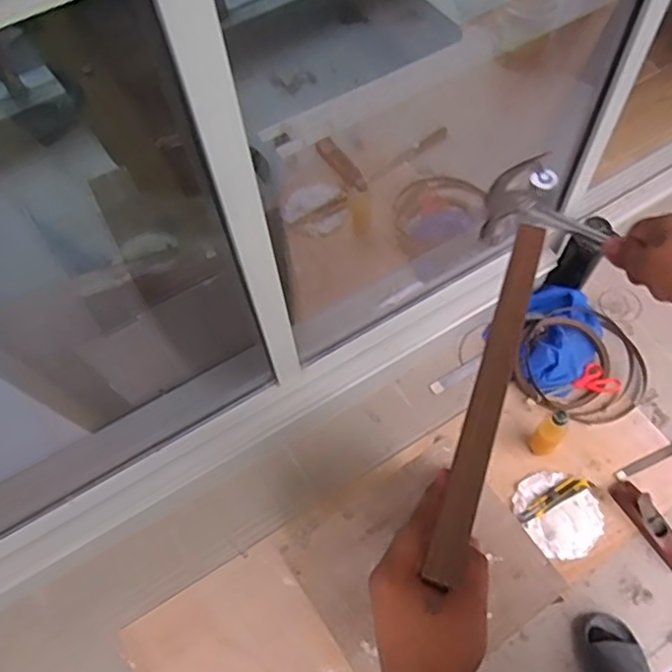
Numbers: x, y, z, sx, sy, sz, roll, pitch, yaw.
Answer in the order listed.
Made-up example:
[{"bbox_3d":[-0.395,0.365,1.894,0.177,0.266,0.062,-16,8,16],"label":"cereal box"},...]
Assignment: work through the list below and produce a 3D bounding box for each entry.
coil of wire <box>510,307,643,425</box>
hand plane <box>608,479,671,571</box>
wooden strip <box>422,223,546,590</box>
[{"bbox_3d":[0.584,0.066,1.454,0.306,0.041,0.268,13,66,9],"label":"coil of wire"},{"bbox_3d":[0.668,0.393,1.285,0.057,0.048,0.204,-30,63,-13],"label":"hand plane"},{"bbox_3d":[0.110,0.033,0.422,0.025,0.011,0.269,17,64,11],"label":"wooden strip"}]

